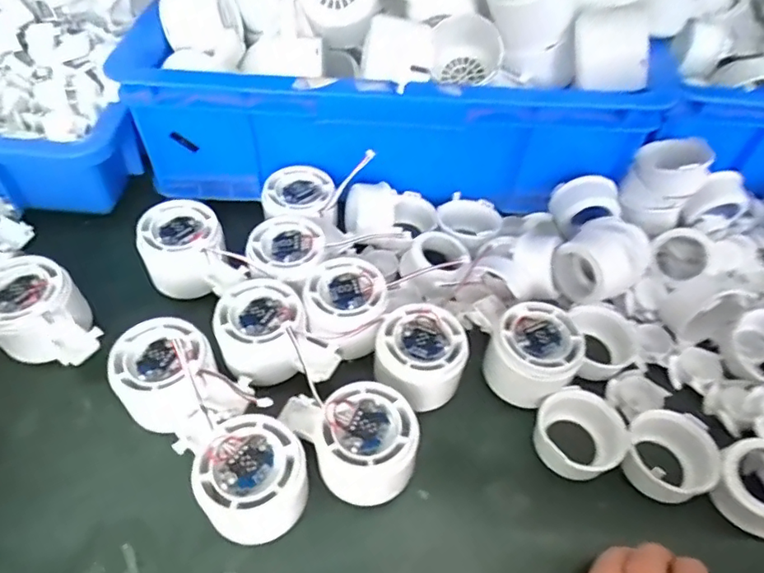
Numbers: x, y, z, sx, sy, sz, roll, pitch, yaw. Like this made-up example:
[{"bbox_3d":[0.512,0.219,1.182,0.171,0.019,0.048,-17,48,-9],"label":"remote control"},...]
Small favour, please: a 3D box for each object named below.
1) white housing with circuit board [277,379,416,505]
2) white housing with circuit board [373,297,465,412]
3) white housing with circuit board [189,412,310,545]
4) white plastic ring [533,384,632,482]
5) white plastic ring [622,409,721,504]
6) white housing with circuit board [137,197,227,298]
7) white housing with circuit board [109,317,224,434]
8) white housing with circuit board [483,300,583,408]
[{"bbox_3d":[-0.017,0.088,0.326,0.061,0.049,0.079,-26,58,-23],"label":"white housing with circuit board"},{"bbox_3d":[0.026,0.047,0.363,0.058,0.048,0.063,19,53,10],"label":"white housing with circuit board"},{"bbox_3d":[-0.072,0.111,0.304,0.056,0.050,0.059,2,52,-3],"label":"white housing with circuit board"},{"bbox_3d":[0.125,0.096,0.346,0.052,0.029,0.053,2,52,-3],"label":"white plastic ring"},{"bbox_3d":[0.178,0.105,0.336,0.058,0.031,0.051,-25,58,-22],"label":"white plastic ring"},{"bbox_3d":[-0.151,-0.025,0.411,0.058,0.053,0.062,2,52,-3],"label":"white housing with circuit board"},{"bbox_3d":[-0.134,0.061,0.341,0.066,0.051,0.057,39,59,24],"label":"white housing with circuit board"},{"bbox_3d":[0.100,0.049,0.365,0.057,0.051,0.057,2,52,-3],"label":"white housing with circuit board"}]

